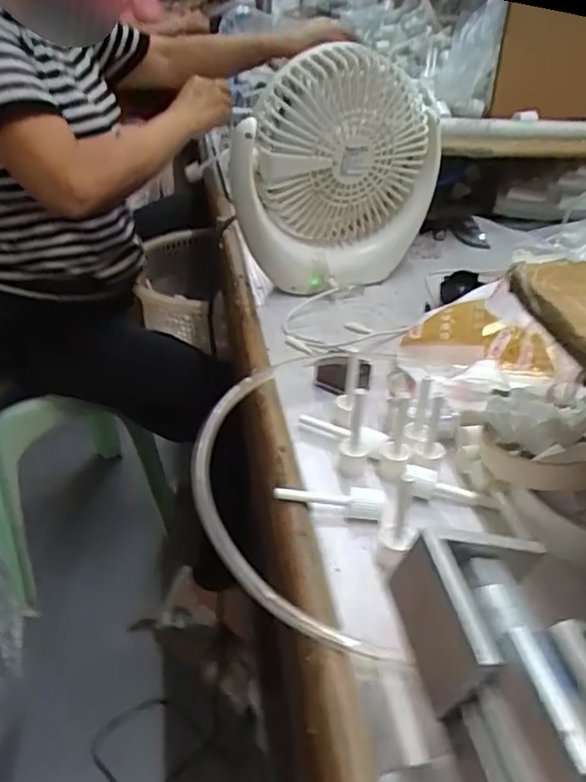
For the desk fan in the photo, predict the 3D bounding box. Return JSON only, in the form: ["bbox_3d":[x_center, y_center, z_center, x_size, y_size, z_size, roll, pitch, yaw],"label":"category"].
[{"bbox_3d":[0.041,-0.202,0.586,0.190,0.199,0.062,-13,37,-19],"label":"desk fan"}]

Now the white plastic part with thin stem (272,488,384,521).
[{"bbox_3d":[0.023,0.066,0.379,0.066,0.013,0.014,7,35,10],"label":"white plastic part with thin stem"}]

